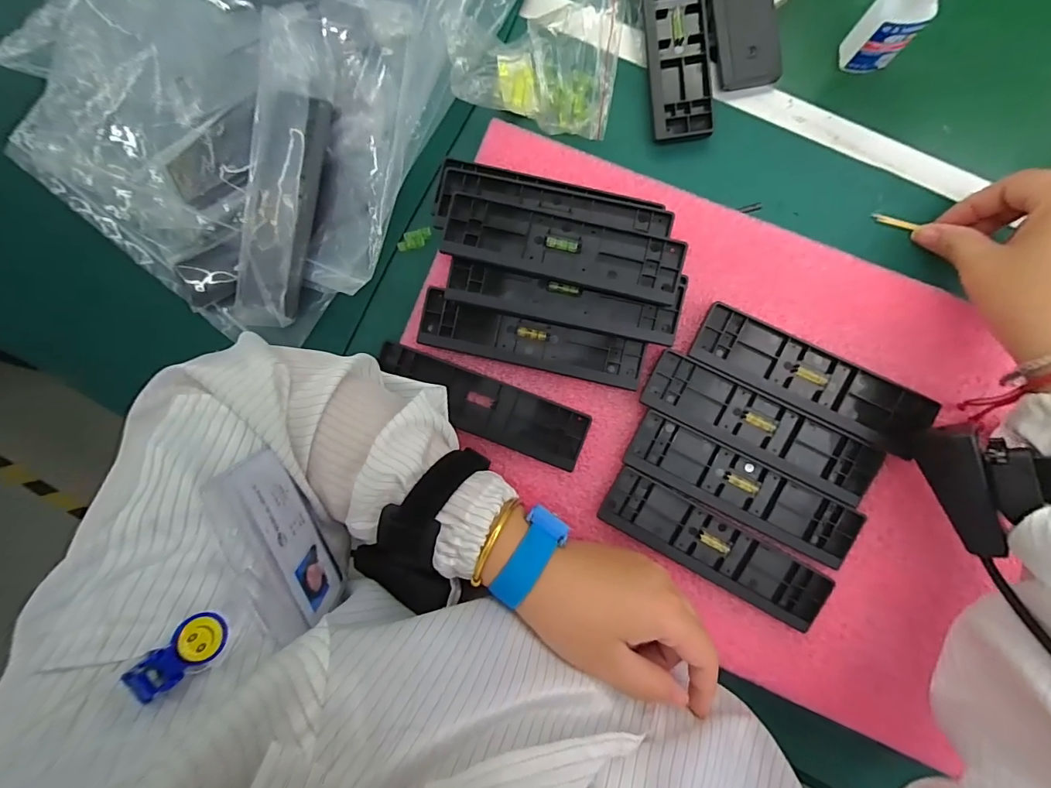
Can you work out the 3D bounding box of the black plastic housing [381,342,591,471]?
[{"bbox_3d":[-0.033,0.009,0.322,0.156,0.013,0.043,21,92,5],"label":"black plastic housing"}]

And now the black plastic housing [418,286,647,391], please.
[{"bbox_3d":[0.003,-0.037,0.317,0.158,0.006,0.036,14,92,5],"label":"black plastic housing"}]

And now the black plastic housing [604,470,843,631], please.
[{"bbox_3d":[0.130,0.108,0.312,0.159,0.008,0.044,29,93,5],"label":"black plastic housing"}]

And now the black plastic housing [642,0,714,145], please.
[{"bbox_3d":[0.107,-0.264,0.319,0.043,0.006,0.158,-5,90,6],"label":"black plastic housing"}]

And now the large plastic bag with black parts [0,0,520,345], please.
[{"bbox_3d":[-0.195,-0.276,0.337,0.316,0.065,0.411,30,93,5],"label":"large plastic bag with black parts"}]

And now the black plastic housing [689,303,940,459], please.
[{"bbox_3d":[0.192,-0.011,0.300,0.156,0.008,0.041,27,93,5],"label":"black plastic housing"}]

